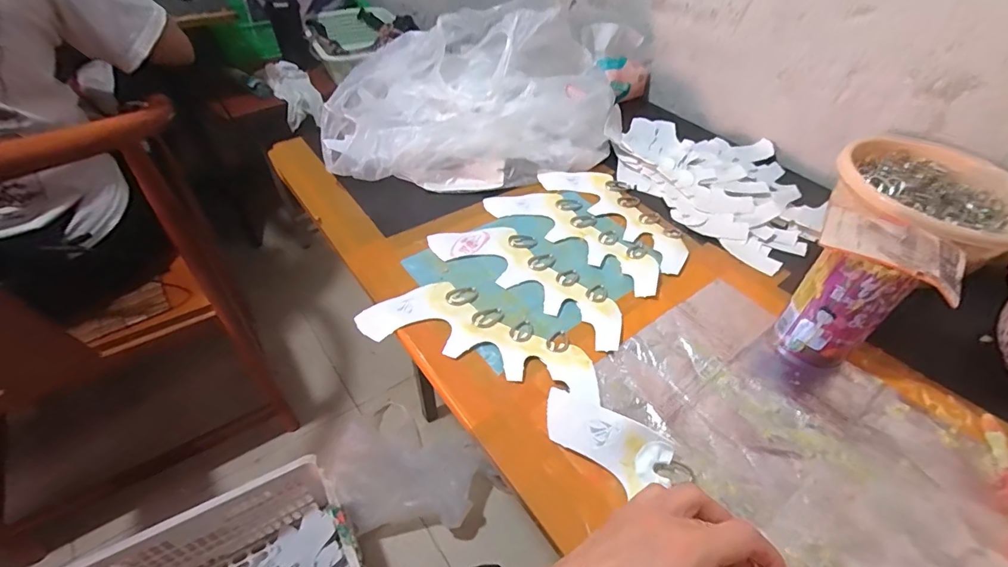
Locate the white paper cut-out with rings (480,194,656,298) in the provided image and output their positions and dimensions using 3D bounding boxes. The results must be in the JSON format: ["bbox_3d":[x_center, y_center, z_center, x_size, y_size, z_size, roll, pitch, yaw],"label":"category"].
[{"bbox_3d":[0.086,-0.061,0.536,0.223,0.005,0.084,33,54,26],"label":"white paper cut-out with rings"}]

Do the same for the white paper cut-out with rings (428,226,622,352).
[{"bbox_3d":[0.029,-0.010,0.481,0.223,0.004,0.083,32,53,25],"label":"white paper cut-out with rings"}]

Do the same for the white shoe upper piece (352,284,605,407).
[{"bbox_3d":[-0.019,0.040,0.426,0.222,0.010,0.081,16,48,13],"label":"white shoe upper piece"}]

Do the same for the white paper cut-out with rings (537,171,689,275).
[{"bbox_3d":[0.143,-0.090,0.567,0.085,0.006,0.217,-27,53,-25],"label":"white paper cut-out with rings"}]

